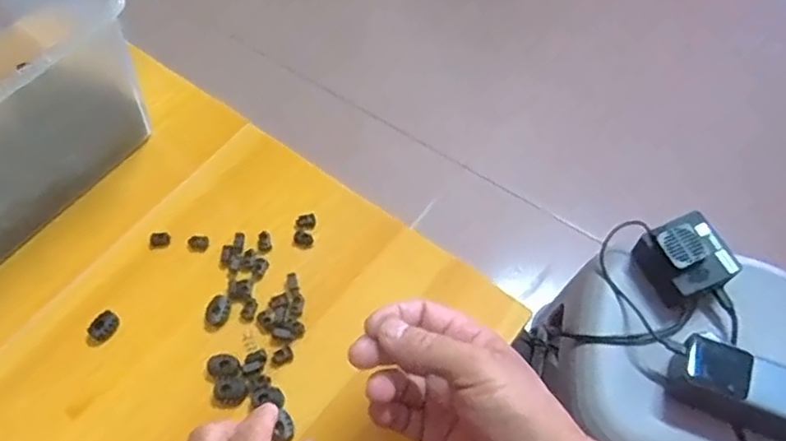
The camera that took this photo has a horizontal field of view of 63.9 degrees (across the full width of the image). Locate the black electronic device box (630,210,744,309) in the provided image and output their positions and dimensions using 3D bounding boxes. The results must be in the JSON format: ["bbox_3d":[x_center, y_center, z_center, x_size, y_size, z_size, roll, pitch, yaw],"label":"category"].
[{"bbox_3d":[0.309,0.042,0.664,0.071,0.063,0.081,-24,61,-10],"label":"black electronic device box"}]

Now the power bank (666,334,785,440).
[{"bbox_3d":[0.336,0.157,0.593,0.137,0.053,0.059,17,61,28],"label":"power bank"}]

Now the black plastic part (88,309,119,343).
[{"bbox_3d":[-0.217,0.079,0.471,0.014,0.012,0.022,21,63,16],"label":"black plastic part"}]

